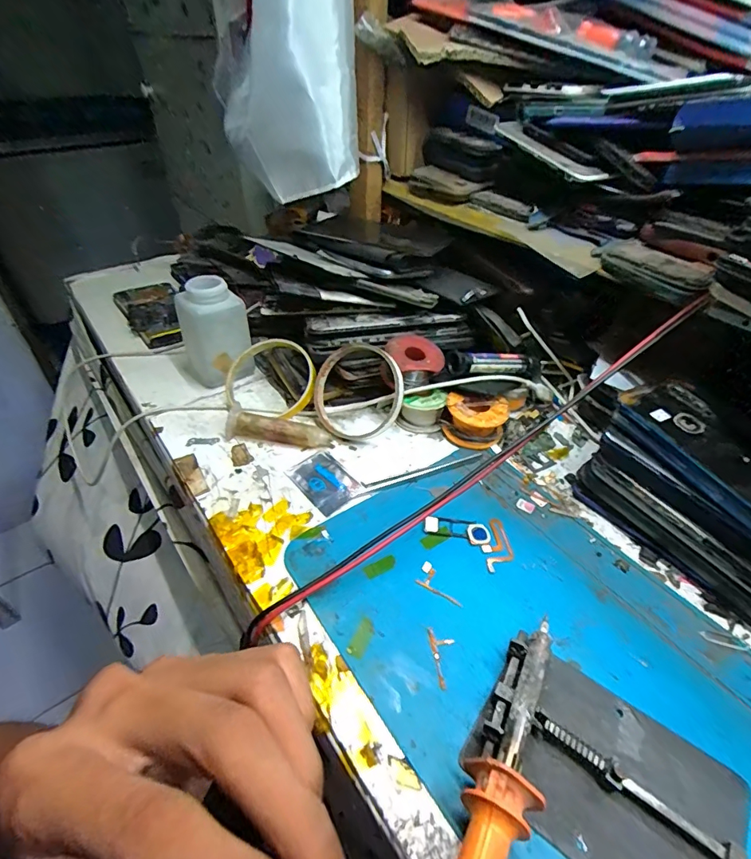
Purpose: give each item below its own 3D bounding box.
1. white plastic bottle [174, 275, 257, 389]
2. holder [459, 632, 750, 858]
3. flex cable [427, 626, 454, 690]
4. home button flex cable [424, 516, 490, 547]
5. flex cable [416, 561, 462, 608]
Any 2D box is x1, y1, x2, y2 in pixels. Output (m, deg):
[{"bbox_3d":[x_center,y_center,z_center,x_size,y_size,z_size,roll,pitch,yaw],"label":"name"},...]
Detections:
[{"bbox_3d":[-0.154,-0.094,0.436,0.054,0.093,0.045,-32,52,-32],"label":"white plastic bottle"},{"bbox_3d":[0.111,0.163,0.216,0.118,0.019,0.080,27,47,25],"label":"holder"},{"bbox_3d":[0.040,0.130,0.261,0.014,0.004,0.035,-4,42,-6],"label":"flex cable"},{"bbox_3d":[0.059,0.072,0.328,0.046,0.004,0.019,11,42,10],"label":"home button flex cable"},{"bbox_3d":[0.044,0.100,0.295,0.032,0.004,0.017,22,45,20],"label":"flex cable"}]

